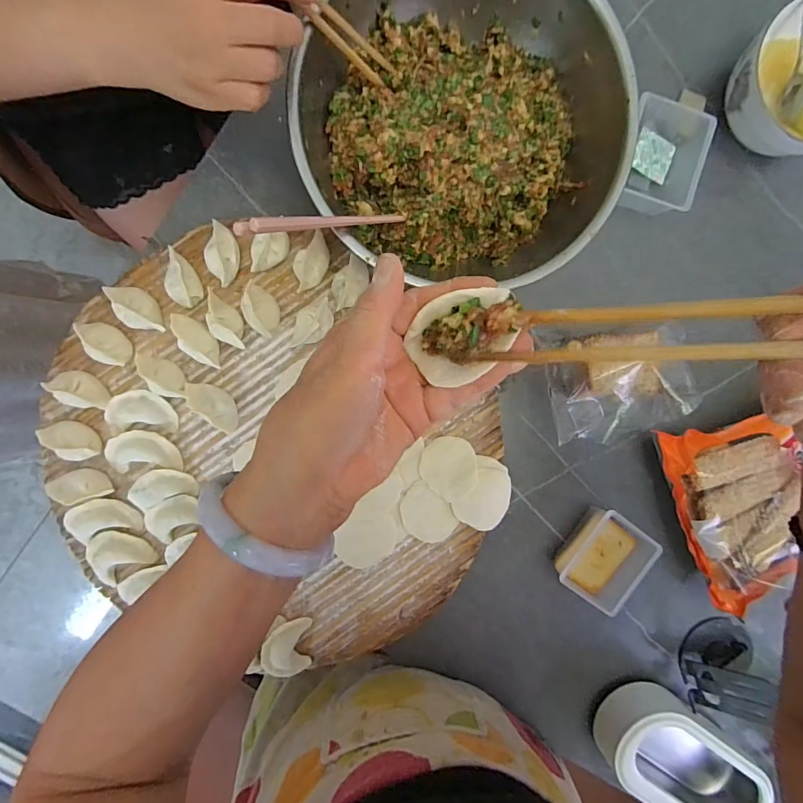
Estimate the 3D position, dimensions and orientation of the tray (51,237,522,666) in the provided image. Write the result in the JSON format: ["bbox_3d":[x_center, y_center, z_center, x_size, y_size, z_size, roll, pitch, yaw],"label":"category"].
[{"bbox_3d":[-0.114,0.057,0.427,0.431,0.038,0.409,0,95,-6],"label":"tray"}]

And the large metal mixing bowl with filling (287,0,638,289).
[{"bbox_3d":[0.049,-0.234,0.384,0.257,0.097,0.240,0,95,-6],"label":"large metal mixing bowl with filling"}]

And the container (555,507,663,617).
[{"bbox_3d":[0.211,0.164,0.467,0.074,0.045,0.091,35,91,-7],"label":"container"}]

